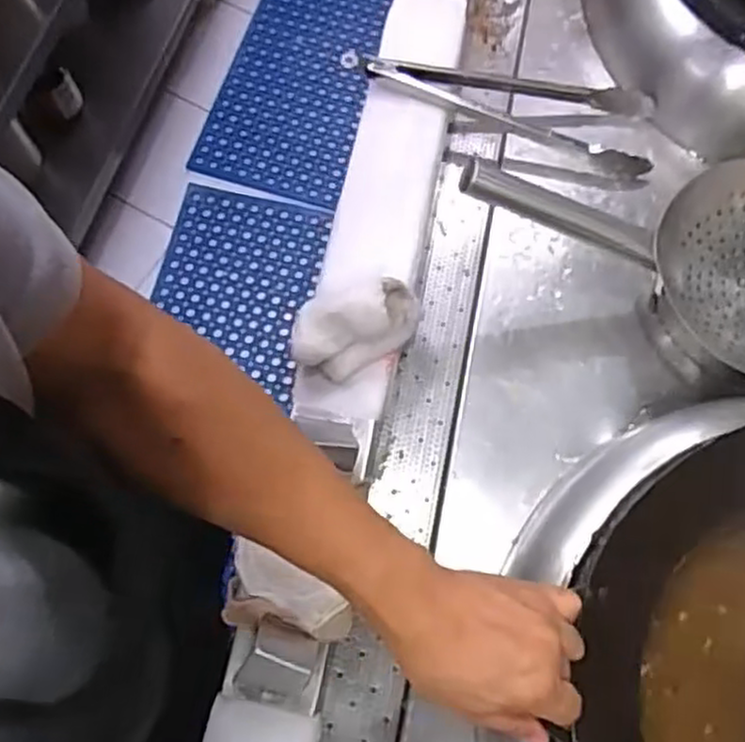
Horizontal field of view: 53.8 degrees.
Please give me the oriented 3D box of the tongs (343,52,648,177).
[{"bbox_3d":[0.147,-0.312,0.822,0.352,0.053,0.094,17,71,5],"label":"tongs"}]

